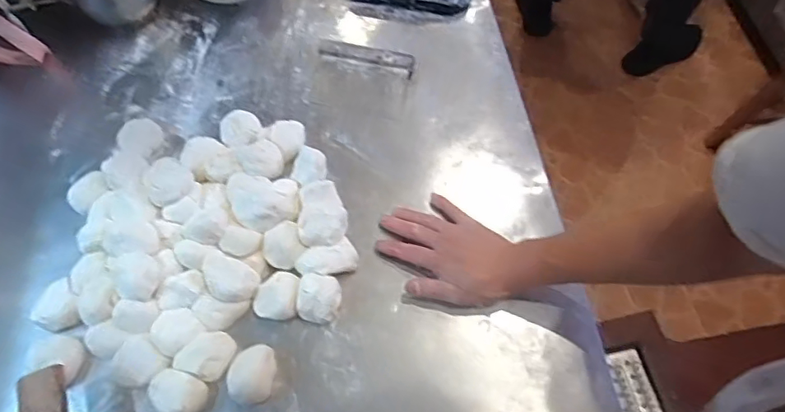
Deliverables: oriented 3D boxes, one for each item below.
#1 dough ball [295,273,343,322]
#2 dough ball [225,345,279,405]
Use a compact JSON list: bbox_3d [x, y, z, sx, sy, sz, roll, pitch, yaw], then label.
[{"bbox_3d":[-0.084,0.105,0.609,0.047,0.033,0.051,-2,62,4],"label":"dough ball"},{"bbox_3d":[-0.155,0.186,0.587,0.050,0.032,0.060,-6,62,2],"label":"dough ball"}]

